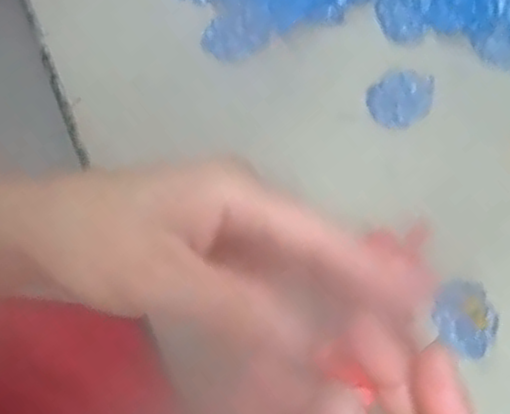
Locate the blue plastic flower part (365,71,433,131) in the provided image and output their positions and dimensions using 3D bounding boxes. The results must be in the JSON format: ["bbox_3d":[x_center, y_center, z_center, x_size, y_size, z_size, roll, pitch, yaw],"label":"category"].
[{"bbox_3d":[0.084,-0.061,0.421,0.037,0.006,0.032,-37,76,-10],"label":"blue plastic flower part"}]

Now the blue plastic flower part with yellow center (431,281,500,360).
[{"bbox_3d":[0.108,0.057,0.379,0.031,0.004,0.038,-31,75,-9],"label":"blue plastic flower part with yellow center"}]

